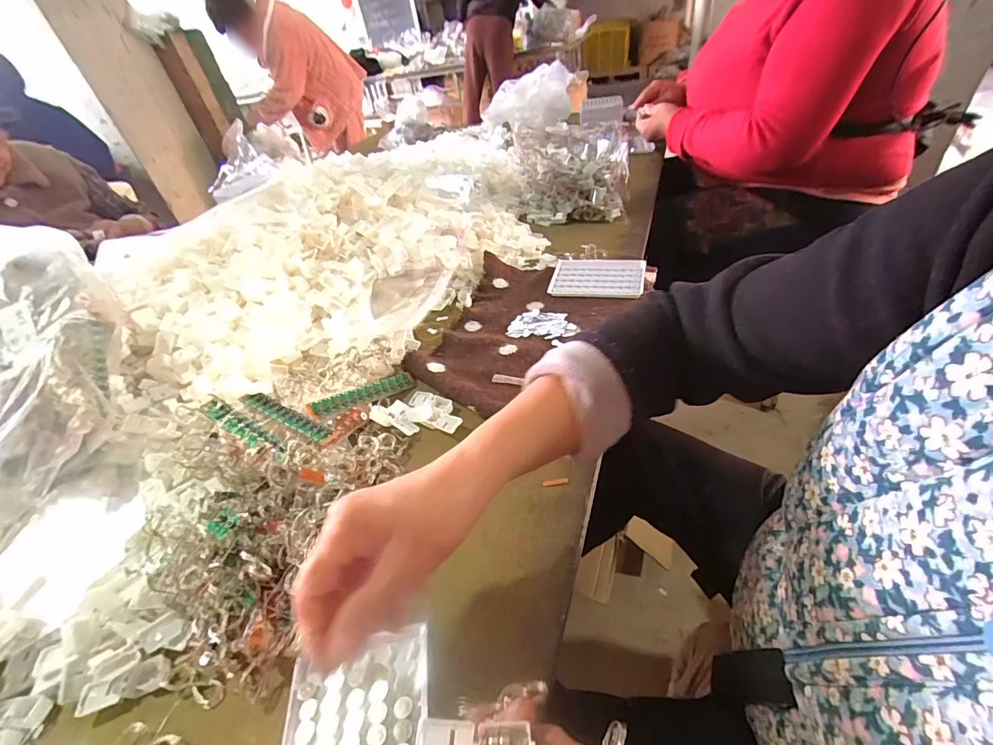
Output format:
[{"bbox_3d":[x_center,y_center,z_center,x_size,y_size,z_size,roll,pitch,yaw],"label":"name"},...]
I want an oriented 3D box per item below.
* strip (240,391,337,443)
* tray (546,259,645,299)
[{"bbox_3d":[-0.209,0.042,0.425,0.119,0.005,0.020,18,48,24],"label":"strip"},{"bbox_3d":[0.150,-0.145,0.636,0.130,0.014,0.099,4,42,17],"label":"tray"}]

